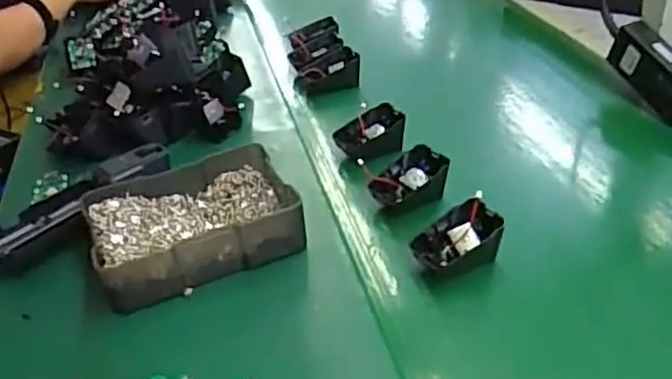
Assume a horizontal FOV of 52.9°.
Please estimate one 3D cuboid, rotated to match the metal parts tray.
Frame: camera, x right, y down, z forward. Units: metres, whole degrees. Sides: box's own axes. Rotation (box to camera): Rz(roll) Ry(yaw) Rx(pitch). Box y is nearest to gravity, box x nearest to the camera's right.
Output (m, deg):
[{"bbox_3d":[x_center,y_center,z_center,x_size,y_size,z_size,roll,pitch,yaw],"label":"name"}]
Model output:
[{"bbox_3d":[-0.121,0.024,0.559,0.161,0.040,0.129,-20,37,-19],"label":"metal parts tray"}]

